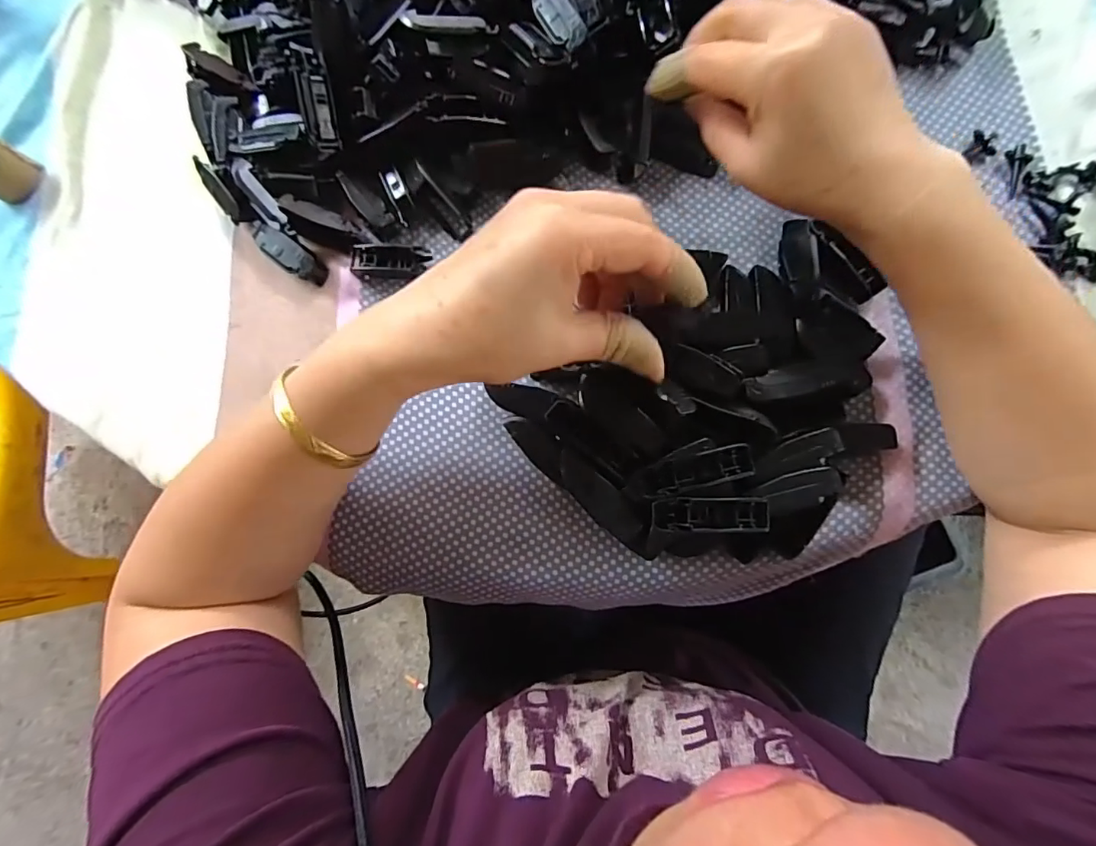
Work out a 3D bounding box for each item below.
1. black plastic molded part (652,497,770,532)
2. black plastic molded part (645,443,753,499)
[{"bbox_3d":[0.078,0.044,0.243,0.055,0.007,0.016,0,83,4],"label":"black plastic molded part"},{"bbox_3d":[0.073,0.023,0.247,0.053,0.008,0.016,-14,82,2],"label":"black plastic molded part"}]

